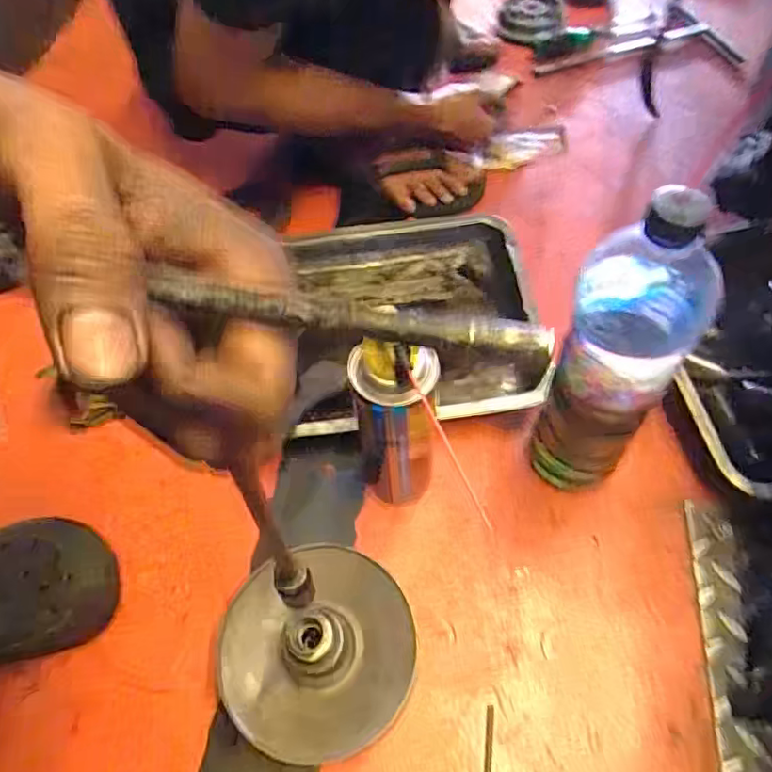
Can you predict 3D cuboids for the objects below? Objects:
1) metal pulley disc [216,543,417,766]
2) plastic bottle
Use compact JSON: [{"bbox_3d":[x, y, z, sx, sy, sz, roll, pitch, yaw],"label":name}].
[{"bbox_3d":[-0.057,0.203,0.464,0.151,0.083,0.155,-2,59,3],"label":"metal pulley disc"},{"bbox_3d":[0.169,-0.017,0.443,0.080,0.311,0.091,24,63,15],"label":"plastic bottle"}]

